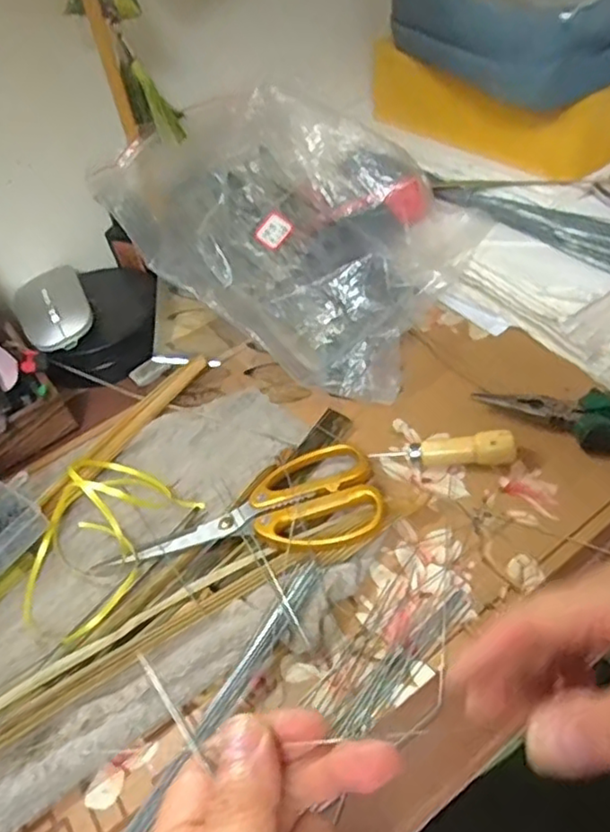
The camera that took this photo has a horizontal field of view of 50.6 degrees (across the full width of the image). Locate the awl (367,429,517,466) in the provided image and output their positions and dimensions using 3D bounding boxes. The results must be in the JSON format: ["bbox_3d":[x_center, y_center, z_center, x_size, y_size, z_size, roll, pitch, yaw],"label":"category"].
[{"bbox_3d":[0.093,0.022,0.431,0.091,0.017,0.019,-5,48,20],"label":"awl"}]

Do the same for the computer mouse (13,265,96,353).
[{"bbox_3d":[-0.207,-0.088,0.533,0.058,0.021,0.089,-27,52,-17],"label":"computer mouse"}]

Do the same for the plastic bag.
[{"bbox_3d":[-0.005,-0.150,0.522,0.243,0.128,0.187,22,56,26],"label":"plastic bag"}]

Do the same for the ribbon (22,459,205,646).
[{"bbox_3d":[-0.142,0.071,0.410,0.098,0.046,0.123,23,56,26],"label":"ribbon"}]

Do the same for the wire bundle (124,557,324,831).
[{"bbox_3d":[-0.077,0.190,0.308,0.013,0.015,0.299,22,55,28],"label":"wire bundle"}]

